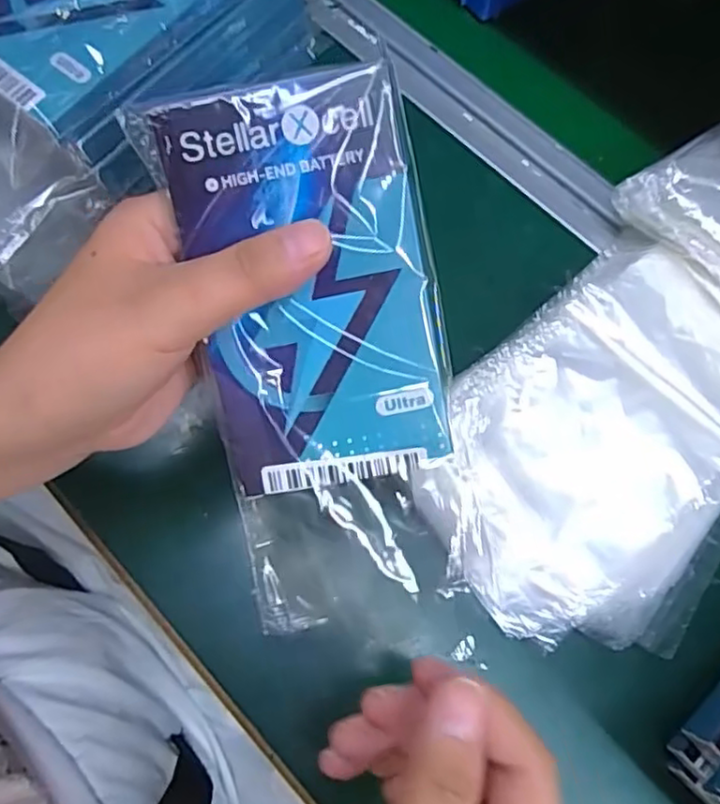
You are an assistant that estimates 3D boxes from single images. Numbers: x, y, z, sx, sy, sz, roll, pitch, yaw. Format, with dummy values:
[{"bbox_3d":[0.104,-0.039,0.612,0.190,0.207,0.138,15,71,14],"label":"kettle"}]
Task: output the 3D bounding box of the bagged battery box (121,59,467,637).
[{"bbox_3d":[-0.013,-0.007,0.232,0.082,0.023,0.192,-10,106,-5],"label":"bagged battery box"}]

